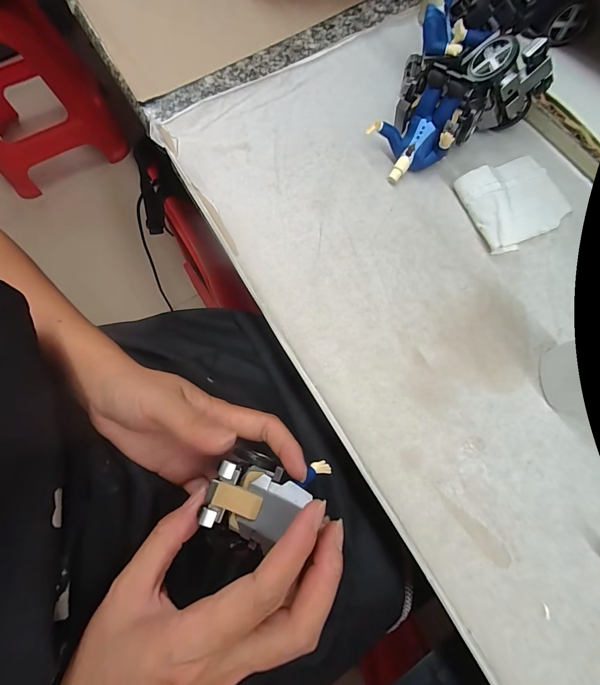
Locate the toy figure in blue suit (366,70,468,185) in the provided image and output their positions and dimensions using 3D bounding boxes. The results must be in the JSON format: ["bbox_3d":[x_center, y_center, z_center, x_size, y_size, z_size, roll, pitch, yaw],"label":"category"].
[{"bbox_3d":[0.076,-0.136,0.223,0.051,0.042,0.039,-26,73,-6],"label":"toy figure in blue suit"}]

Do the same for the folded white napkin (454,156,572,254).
[{"bbox_3d":[0.140,-0.093,0.224,0.064,0.010,0.058,-20,72,-4],"label":"folded white napkin"}]

